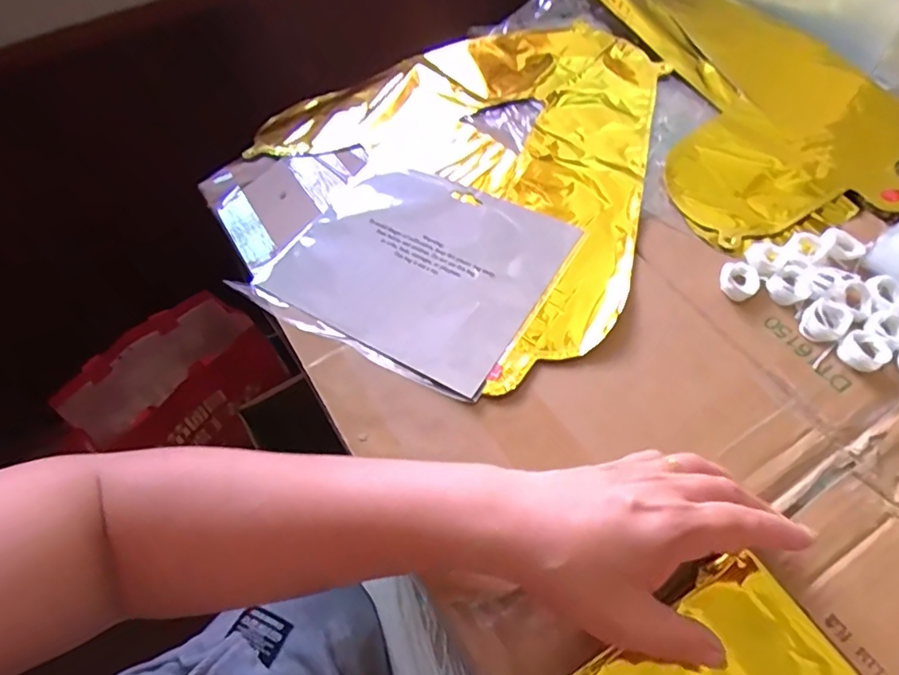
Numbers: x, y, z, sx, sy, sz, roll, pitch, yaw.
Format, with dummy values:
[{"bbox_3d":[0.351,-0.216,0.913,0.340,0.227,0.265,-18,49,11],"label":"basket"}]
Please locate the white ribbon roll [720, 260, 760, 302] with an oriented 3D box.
[{"bbox_3d":[0.205,-0.041,0.409,0.026,0.011,0.030,36,66,24],"label":"white ribbon roll"}]

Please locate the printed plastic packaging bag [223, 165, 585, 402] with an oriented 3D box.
[{"bbox_3d":[-0.028,-0.059,0.432,0.206,0.017,0.176,23,61,17],"label":"printed plastic packaging bag"}]

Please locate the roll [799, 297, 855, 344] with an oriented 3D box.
[{"bbox_3d":[0.252,-0.012,0.387,0.035,0.008,0.026,-40,63,-21],"label":"roll"}]

